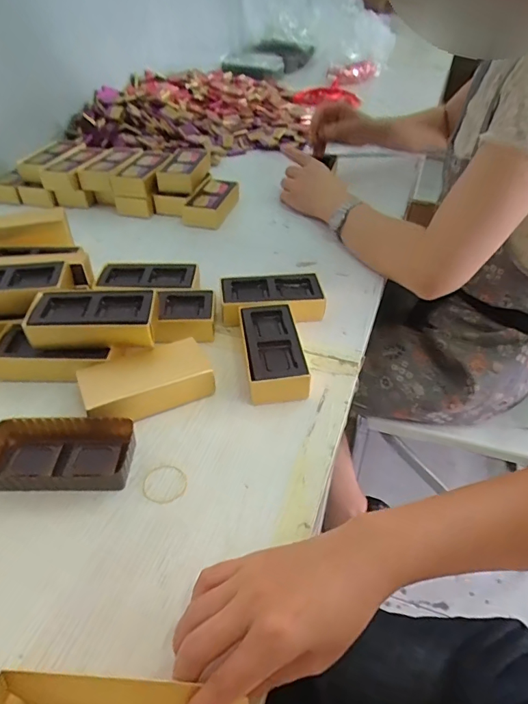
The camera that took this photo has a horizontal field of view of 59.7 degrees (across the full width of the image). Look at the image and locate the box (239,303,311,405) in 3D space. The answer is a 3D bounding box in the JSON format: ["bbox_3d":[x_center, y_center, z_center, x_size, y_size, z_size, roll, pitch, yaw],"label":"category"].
[{"bbox_3d":[0.009,-0.001,0.460,0.056,0.032,0.118,-4,41,-4],"label":"box"}]

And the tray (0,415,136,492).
[{"bbox_3d":[-0.165,0.080,0.374,0.115,0.021,0.057,-1,41,-1],"label":"tray"}]

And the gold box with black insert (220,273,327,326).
[{"bbox_3d":[0.008,-0.062,0.524,0.111,0.029,0.059,-6,41,-6],"label":"gold box with black insert"}]

